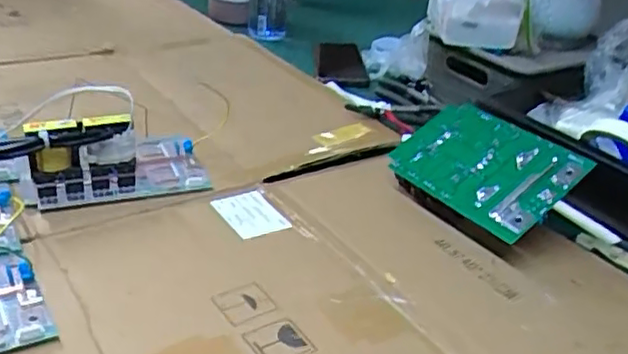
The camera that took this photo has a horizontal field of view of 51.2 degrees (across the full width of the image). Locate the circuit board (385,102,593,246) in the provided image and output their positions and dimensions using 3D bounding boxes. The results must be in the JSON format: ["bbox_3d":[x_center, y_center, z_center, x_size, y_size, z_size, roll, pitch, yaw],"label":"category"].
[{"bbox_3d":[0.158,-0.014,0.629,0.111,0.016,0.175,-39,44,-17],"label":"circuit board"}]

